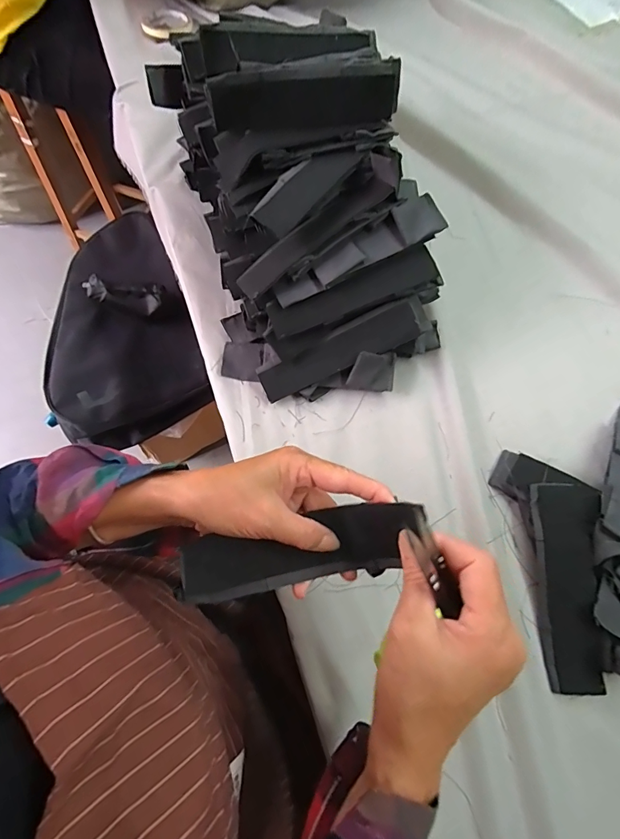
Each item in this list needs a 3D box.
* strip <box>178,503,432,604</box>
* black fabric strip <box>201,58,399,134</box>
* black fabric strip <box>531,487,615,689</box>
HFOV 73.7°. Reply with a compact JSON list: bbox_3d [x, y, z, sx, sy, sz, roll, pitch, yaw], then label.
[{"bbox_3d":[-0.004,0.091,0.286,0.168,0.026,0.044,-13,68,1],"label":"strip"},{"bbox_3d":[-0.003,-0.325,0.420,0.190,0.048,0.018,-7,40,-1],"label":"black fabric strip"},{"bbox_3d":[0.245,0.155,0.391,0.056,0.010,0.180,1,78,19],"label":"black fabric strip"}]

